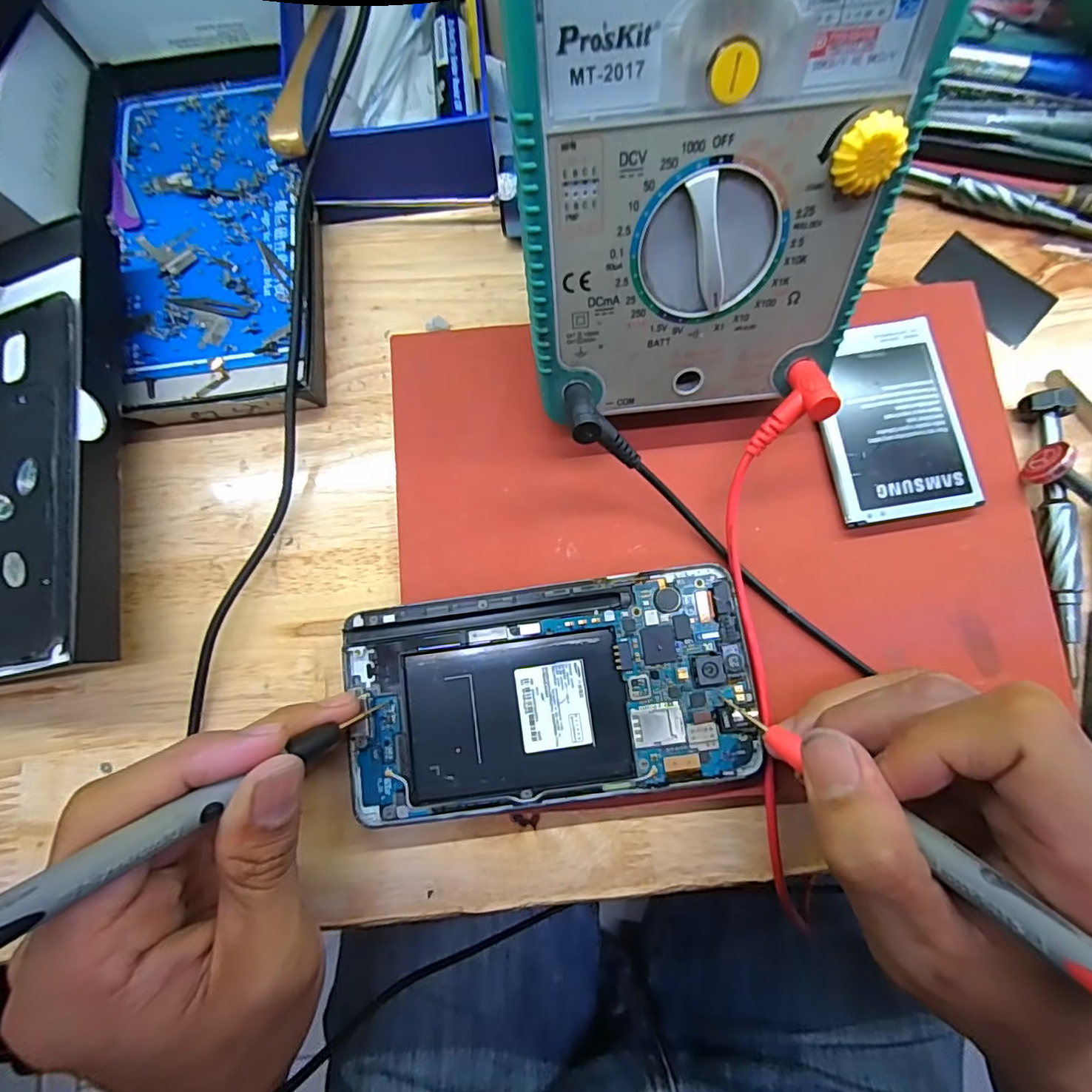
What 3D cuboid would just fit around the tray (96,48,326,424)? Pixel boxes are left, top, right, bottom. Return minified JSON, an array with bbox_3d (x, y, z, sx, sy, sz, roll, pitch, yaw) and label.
[{"bbox_3d":[-0.149,-0.144,0.235,0.088,0.017,0.181,-9,82,0],"label":"tray"}]

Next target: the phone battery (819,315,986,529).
[{"bbox_3d":[0.134,-0.049,0.213,0.051,0.009,0.079,-10,82,0],"label":"phone battery"}]

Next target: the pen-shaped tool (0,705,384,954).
[{"bbox_3d":[-0.103,0.075,0.135,0.009,0.139,0.011,-37,81,34],"label":"pen-shaped tool"}]

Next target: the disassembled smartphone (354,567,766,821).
[{"bbox_3d":[0.001,0.054,0.199,0.146,0.005,0.077,-8,82,0],"label":"disassembled smartphone"}]

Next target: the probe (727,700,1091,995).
[{"bbox_3d":[0.105,0.083,0.135,0.009,0.144,0.013,-49,124,-6],"label":"probe"}]

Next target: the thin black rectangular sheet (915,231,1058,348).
[{"bbox_3d":[0.191,-0.111,0.233,0.051,0.005,0.034,42,85,7],"label":"thin black rectangular sheet"}]

